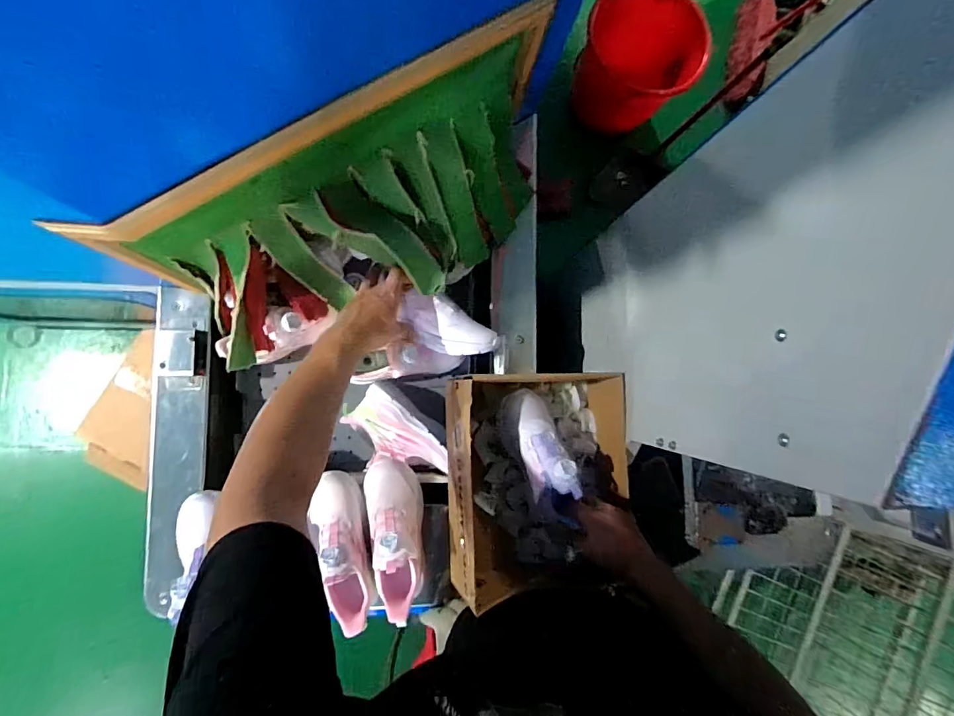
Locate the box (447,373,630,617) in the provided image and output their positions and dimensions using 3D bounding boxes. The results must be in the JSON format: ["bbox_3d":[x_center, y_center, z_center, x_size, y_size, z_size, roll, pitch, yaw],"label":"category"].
[{"bbox_3d":[0.094,0.186,0.705,0.266,0.145,0.317,-2,87,-8],"label":"box"}]

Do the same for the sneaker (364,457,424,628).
[{"bbox_3d":[-0.117,0.256,0.667,0.079,0.110,0.216,-6,65,-8],"label":"sneaker"}]

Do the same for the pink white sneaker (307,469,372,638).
[{"bbox_3d":[-0.192,0.267,0.645,0.070,0.100,0.215,-12,69,-8],"label":"pink white sneaker"}]

